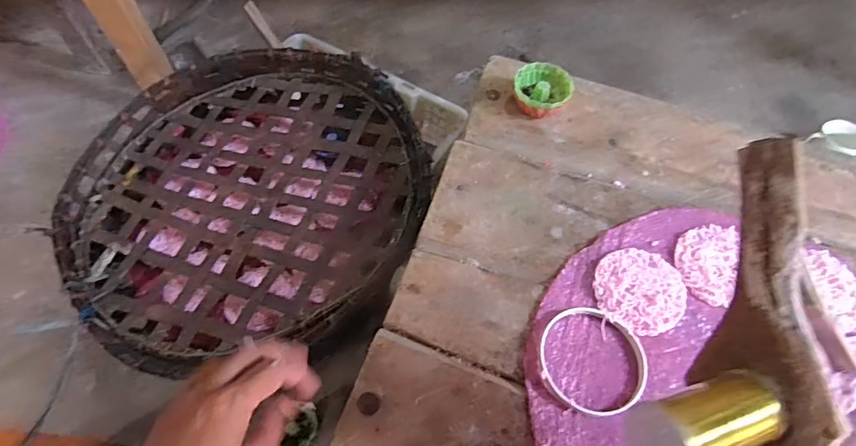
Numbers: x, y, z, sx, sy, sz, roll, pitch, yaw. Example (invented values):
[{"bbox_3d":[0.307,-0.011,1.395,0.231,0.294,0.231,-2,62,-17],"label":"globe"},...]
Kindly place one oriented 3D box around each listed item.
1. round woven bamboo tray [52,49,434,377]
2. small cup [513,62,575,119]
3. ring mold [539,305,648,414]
[{"bbox_3d":[-0.226,-0.047,0.605,0.424,0.095,0.414,0,59,-1],"label":"round woven bamboo tray"},{"bbox_3d":[0.125,-0.141,0.544,0.061,0.037,0.063,0,59,-1],"label":"small cup"},{"bbox_3d":[0.138,0.115,0.413,0.092,0.010,0.086,0,59,-1],"label":"ring mold"}]

